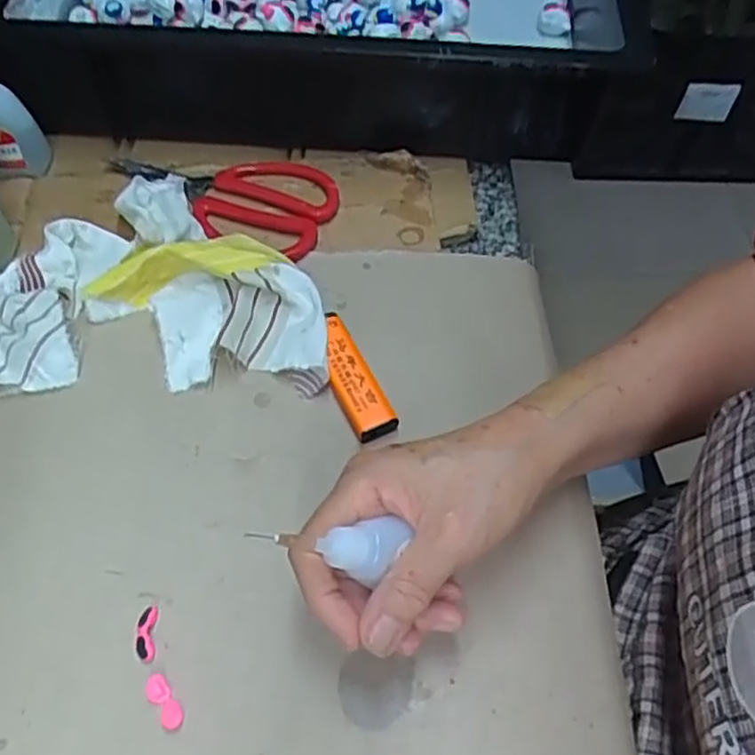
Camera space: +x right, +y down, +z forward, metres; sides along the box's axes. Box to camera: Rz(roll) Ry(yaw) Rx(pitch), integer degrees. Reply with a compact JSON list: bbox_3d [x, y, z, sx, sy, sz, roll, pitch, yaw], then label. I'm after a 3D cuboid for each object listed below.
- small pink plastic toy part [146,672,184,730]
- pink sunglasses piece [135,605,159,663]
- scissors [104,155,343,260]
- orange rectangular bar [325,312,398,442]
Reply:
[{"bbox_3d":[-0.094,0.142,0.308,0.010,0.005,0.025,-32,63,-18],"label":"small pink plastic toy part"},{"bbox_3d":[-0.107,0.118,0.325,0.009,0.006,0.025,-4,58,-3],"label":"pink sunglasses piece"},{"bbox_3d":[-0.107,-0.126,0.468,0.157,0.011,0.078,14,59,9],"label":"scissors"},{"bbox_3d":[-0.016,-0.001,0.391,0.024,0.012,0.078,-24,61,-14],"label":"orange rectangular bar"}]

